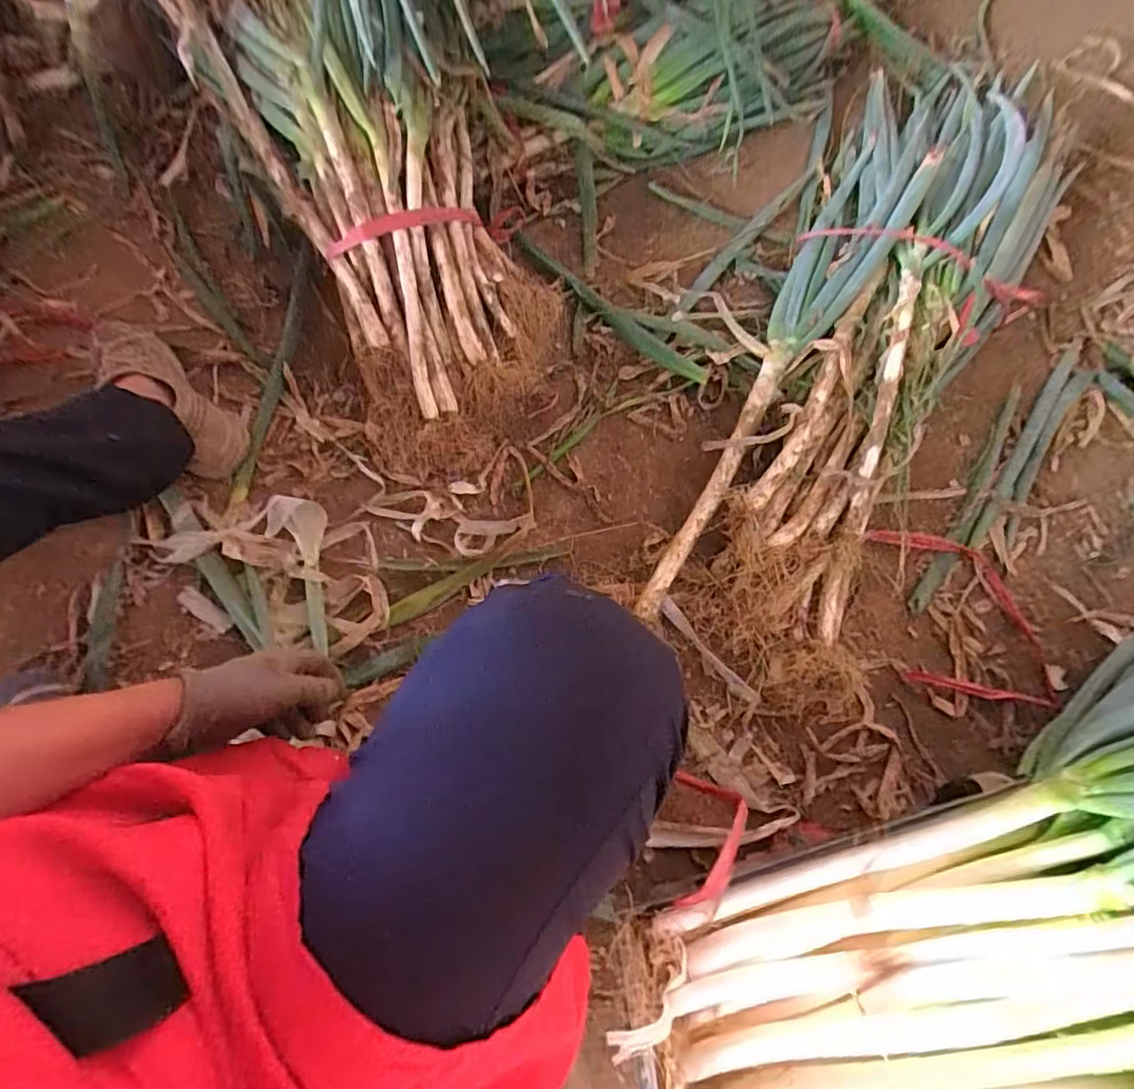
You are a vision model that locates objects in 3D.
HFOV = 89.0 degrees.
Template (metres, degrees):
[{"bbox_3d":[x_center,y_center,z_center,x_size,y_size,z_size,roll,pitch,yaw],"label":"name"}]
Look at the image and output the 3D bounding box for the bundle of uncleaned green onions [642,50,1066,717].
[{"bbox_3d":[0.394,-0.283,0.722,0.262,0.087,0.958,26,75,7],"label":"bundle of uncleaned green onions"}]

